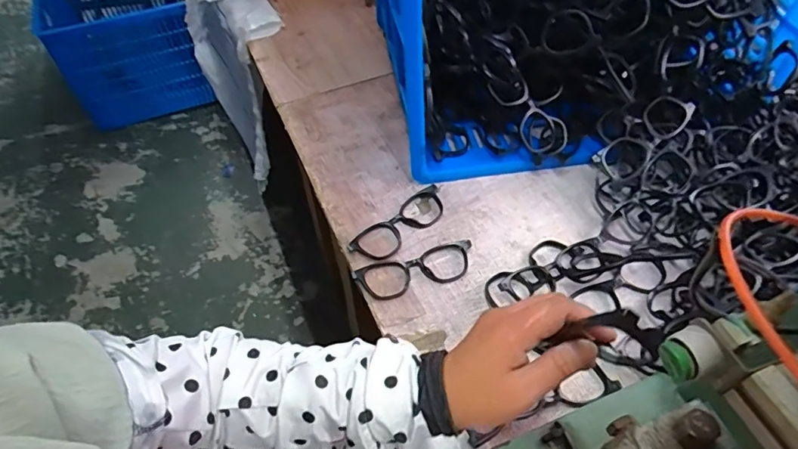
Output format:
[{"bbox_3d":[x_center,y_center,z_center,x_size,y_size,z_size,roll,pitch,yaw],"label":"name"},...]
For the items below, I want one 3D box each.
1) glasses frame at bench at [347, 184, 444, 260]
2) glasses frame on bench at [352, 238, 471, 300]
[{"bbox_3d":[0.005,-0.002,0.608,0.143,0.008,0.050,-38,59,-26],"label":"glasses frame at bench"},{"bbox_3d":[0.020,0.051,0.570,0.140,0.013,0.050,-17,52,-13],"label":"glasses frame on bench"}]

